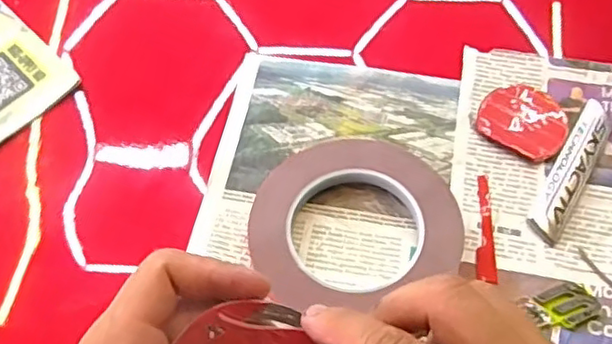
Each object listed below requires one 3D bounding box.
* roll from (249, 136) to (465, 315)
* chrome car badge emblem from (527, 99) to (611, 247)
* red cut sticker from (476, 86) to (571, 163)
[{"bbox_3d":[0.030,0.026,0.385,0.121,0.023,0.118,-1,61,2],"label":"roll"},{"bbox_3d":[0.169,-0.003,0.401,0.023,0.005,0.106,28,66,17],"label":"chrome car badge emblem"},{"bbox_3d":[0.145,-0.036,0.420,0.056,0.004,0.050,31,67,18],"label":"red cut sticker"}]

